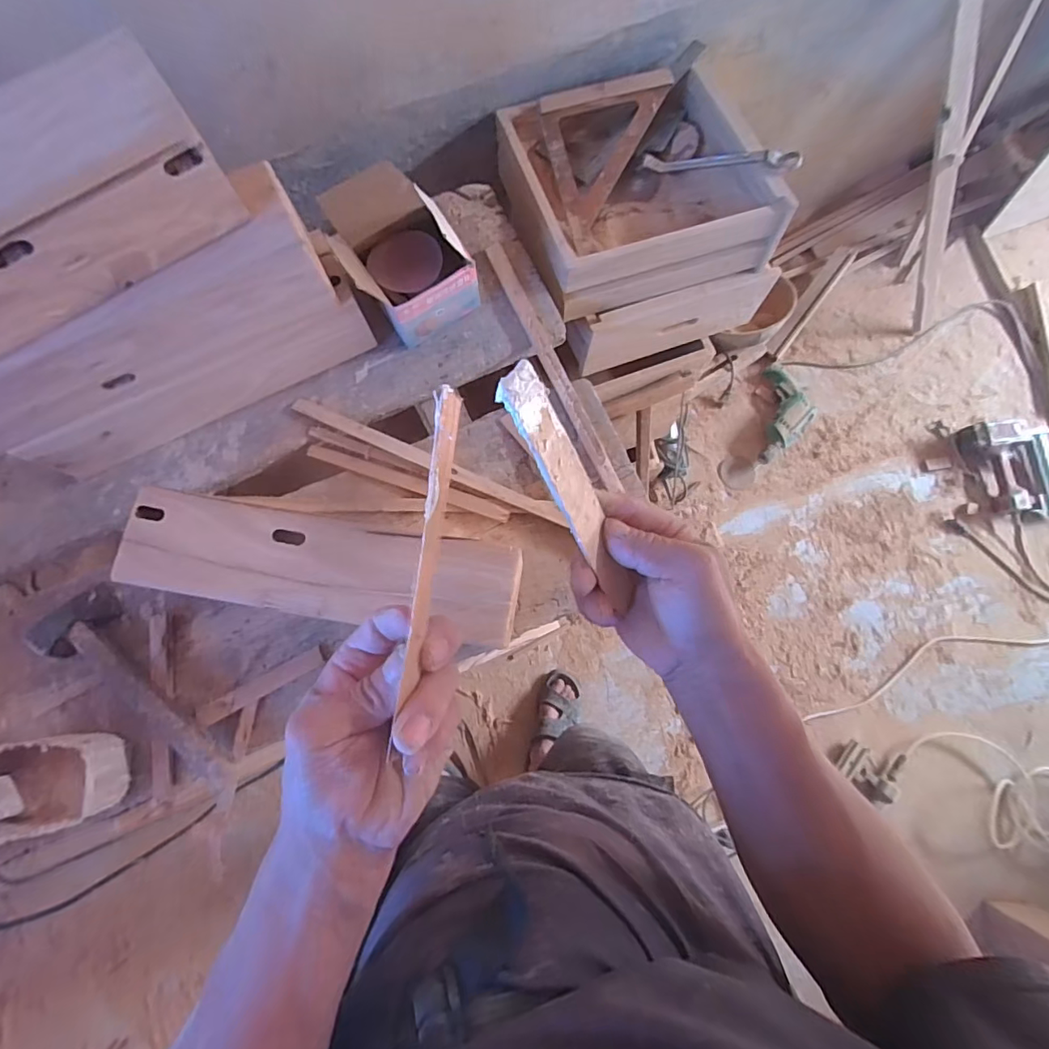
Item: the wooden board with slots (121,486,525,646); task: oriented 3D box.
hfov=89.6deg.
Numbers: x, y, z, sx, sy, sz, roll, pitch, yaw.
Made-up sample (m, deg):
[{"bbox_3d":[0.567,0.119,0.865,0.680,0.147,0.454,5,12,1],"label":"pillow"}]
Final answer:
[{"bbox_3d":[-0.235,0.048,0.607,0.457,0.015,0.111,10,78,2],"label":"wooden board with slots"}]

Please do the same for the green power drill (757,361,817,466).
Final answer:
[{"bbox_3d":[0.731,-0.308,1.454,0.132,0.063,0.290,10,78,2],"label":"green power drill"}]

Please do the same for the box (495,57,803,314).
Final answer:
[{"bbox_3d":[0.180,-0.575,0.874,0.369,0.124,0.372,-18,79,-4],"label":"box"}]

